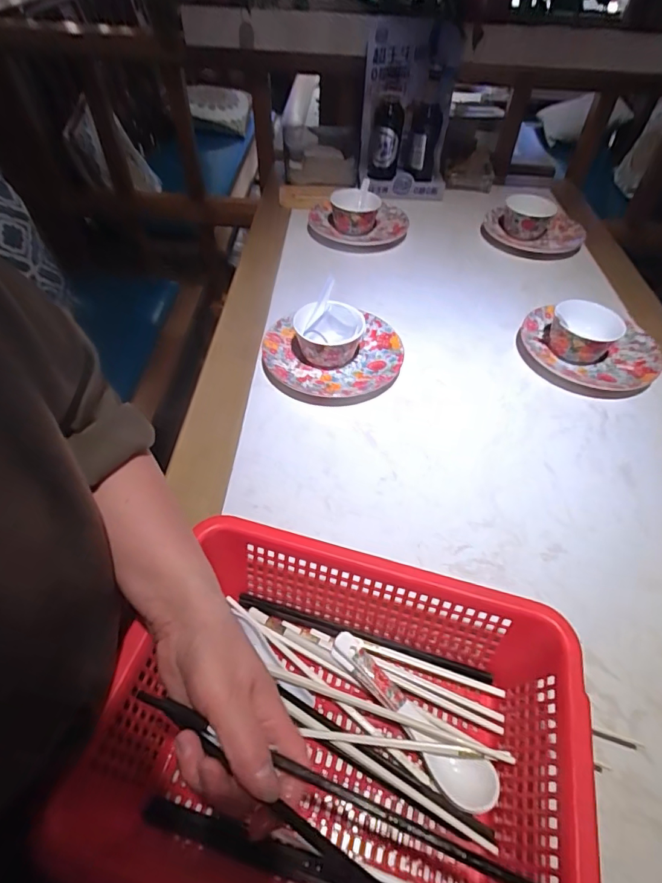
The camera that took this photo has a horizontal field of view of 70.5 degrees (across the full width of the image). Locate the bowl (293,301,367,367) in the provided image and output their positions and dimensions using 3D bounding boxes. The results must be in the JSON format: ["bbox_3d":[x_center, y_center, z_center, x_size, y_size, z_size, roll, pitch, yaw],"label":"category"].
[{"bbox_3d":[-0.003,-0.154,0.690,0.098,0.065,0.098,2,50,-2],"label":"bowl"}]

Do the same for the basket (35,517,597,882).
[{"bbox_3d":[0.008,0.224,0.360,0.314,0.106,0.247,14,49,10],"label":"basket"}]

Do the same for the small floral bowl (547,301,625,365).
[{"bbox_3d":[0.384,-0.161,0.722,0.098,0.080,0.079,28,53,21],"label":"small floral bowl"}]

